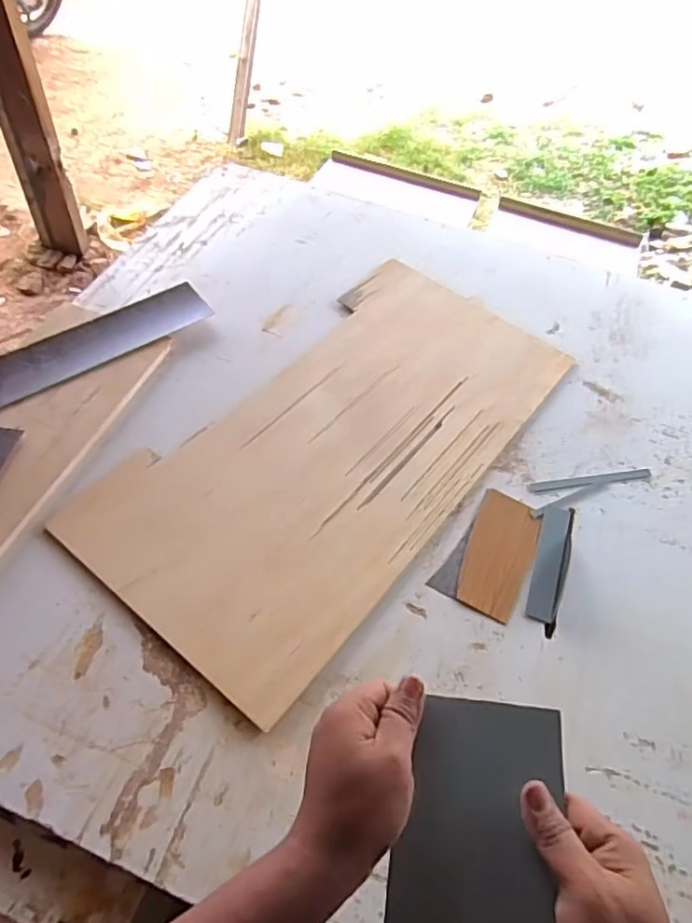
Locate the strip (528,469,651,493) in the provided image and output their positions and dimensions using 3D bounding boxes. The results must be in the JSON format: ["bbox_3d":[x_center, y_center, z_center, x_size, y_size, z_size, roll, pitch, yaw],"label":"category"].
[{"bbox_3d":[0.375,0.028,0.893,0.201,0.004,0.019,-5,56,-9],"label":"strip"}]

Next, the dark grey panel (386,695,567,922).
[{"bbox_3d":[0.085,0.247,0.375,0.105,0.012,0.173,5,58,7],"label":"dark grey panel"}]

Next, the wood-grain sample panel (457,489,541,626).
[{"bbox_3d":[0.210,0.126,0.801,0.087,0.006,0.183,20,56,9],"label":"wood-grain sample panel"}]

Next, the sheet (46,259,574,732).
[{"bbox_3d":[0.001,-0.032,0.889,0.390,0.018,0.753,37,61,18],"label":"sheet"}]

